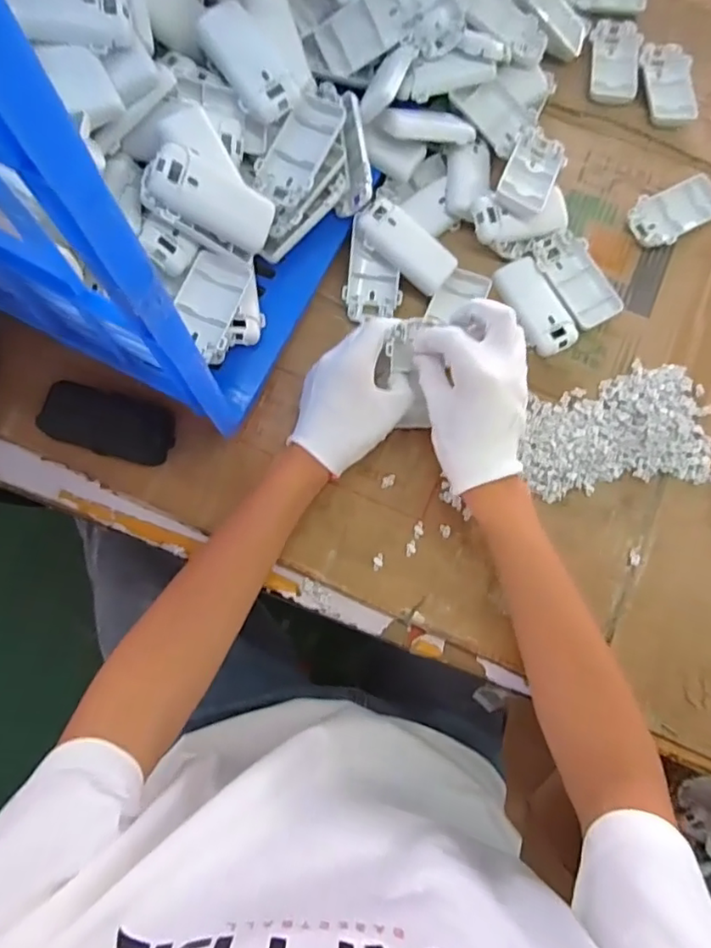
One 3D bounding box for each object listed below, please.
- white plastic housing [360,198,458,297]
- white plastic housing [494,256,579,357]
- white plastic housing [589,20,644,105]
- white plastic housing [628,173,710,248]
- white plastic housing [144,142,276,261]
[{"bbox_3d":[0.046,-0.206,0.523,0.092,0.014,0.042,38,80,-9],"label":"white plastic housing"},{"bbox_3d":[0.166,-0.154,0.536,0.043,0.016,0.093,-27,80,-6],"label":"white plastic housing"},{"bbox_3d":[0.271,-0.432,0.605,0.050,0.013,0.096,8,79,1],"label":"white plastic housing"},{"bbox_3d":[0.311,-0.256,0.566,0.094,0.015,0.052,-30,81,-7],"label":"white plastic housing"},{"bbox_3d":[-0.113,-0.212,0.454,0.055,0.096,0.017,-55,44,14],"label":"white plastic housing"}]

